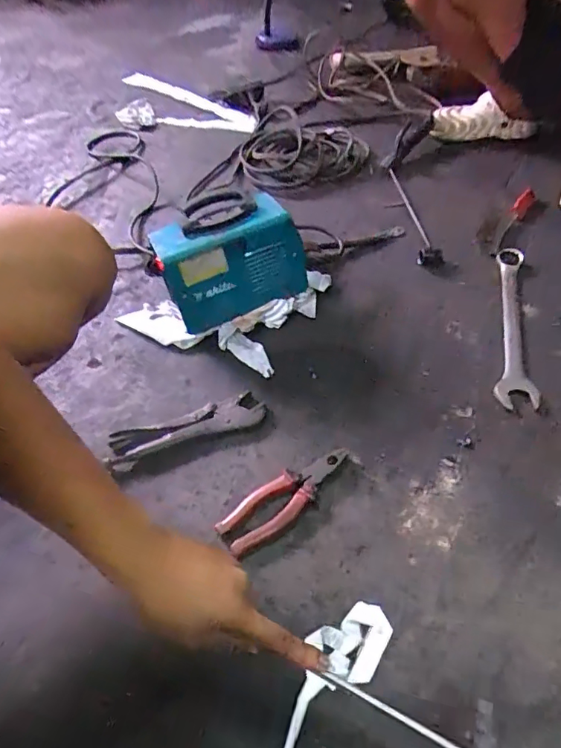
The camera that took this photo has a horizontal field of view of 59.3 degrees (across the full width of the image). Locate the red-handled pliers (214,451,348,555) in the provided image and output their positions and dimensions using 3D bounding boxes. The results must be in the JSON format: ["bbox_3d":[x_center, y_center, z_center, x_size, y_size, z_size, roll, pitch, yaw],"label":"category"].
[{"bbox_3d":[0.009,0.154,0.628,0.189,0.013,0.056,-28,55,-20],"label":"red-handled pliers"}]

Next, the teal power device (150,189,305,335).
[{"bbox_3d":[-0.083,-0.176,0.805,0.220,0.169,0.131,-29,55,-20],"label":"teal power device"}]

